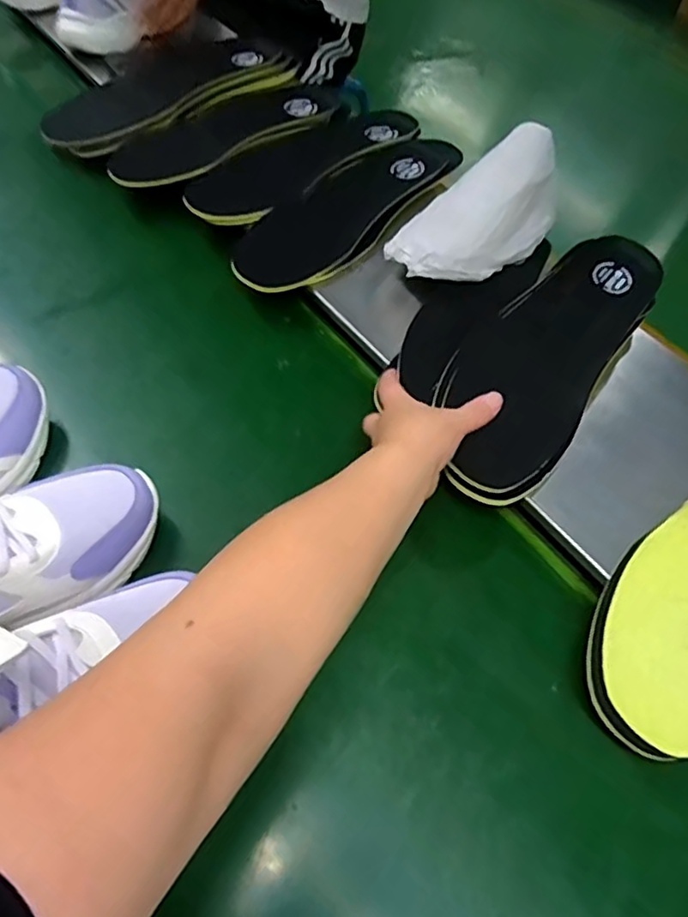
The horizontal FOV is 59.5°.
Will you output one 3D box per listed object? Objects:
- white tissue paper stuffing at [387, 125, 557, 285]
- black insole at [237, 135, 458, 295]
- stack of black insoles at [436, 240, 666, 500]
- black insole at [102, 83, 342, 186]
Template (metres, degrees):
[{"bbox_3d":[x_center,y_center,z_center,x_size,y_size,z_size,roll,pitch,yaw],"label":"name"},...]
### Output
[{"bbox_3d":[0.136,-0.240,0.580,0.095,0.078,0.197,40,60,22],"label":"white tissue paper stuffing"},{"bbox_3d":[0.011,-0.277,0.657,0.107,0.018,0.322,34,58,19],"label":"black insole"},{"bbox_3d":[0.168,-0.092,0.507,0.108,0.034,0.292,29,66,17],"label":"stack of black insoles"},{"bbox_3d":[-0.126,-0.392,0.718,0.295,0.038,0.082,-34,63,-25],"label":"black insole"}]

